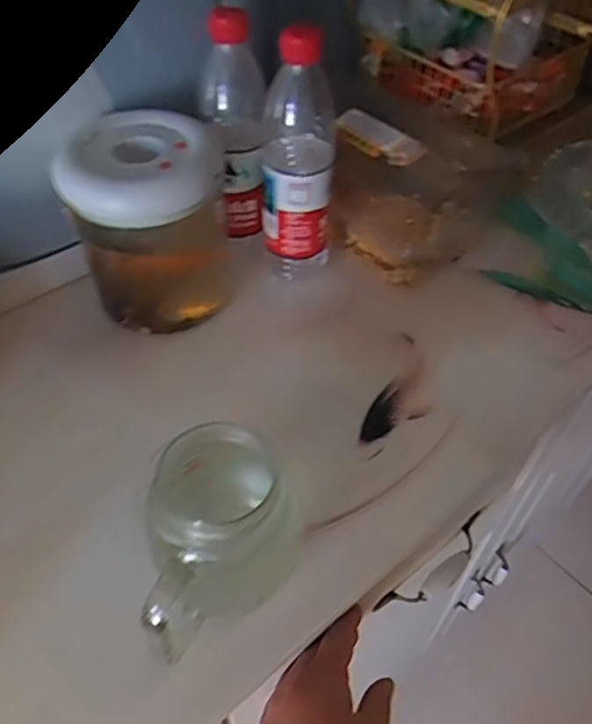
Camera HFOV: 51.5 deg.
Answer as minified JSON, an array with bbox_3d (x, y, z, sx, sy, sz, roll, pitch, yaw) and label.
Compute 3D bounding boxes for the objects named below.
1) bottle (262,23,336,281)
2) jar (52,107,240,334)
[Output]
[{"bbox_3d":[0.002,-0.169,0.536,0.065,0.215,0.052,1,49,-2],"label":"bottle"},{"bbox_3d":[-0.125,-0.113,0.534,0.116,0.158,0.110,15,50,11],"label":"jar"}]

